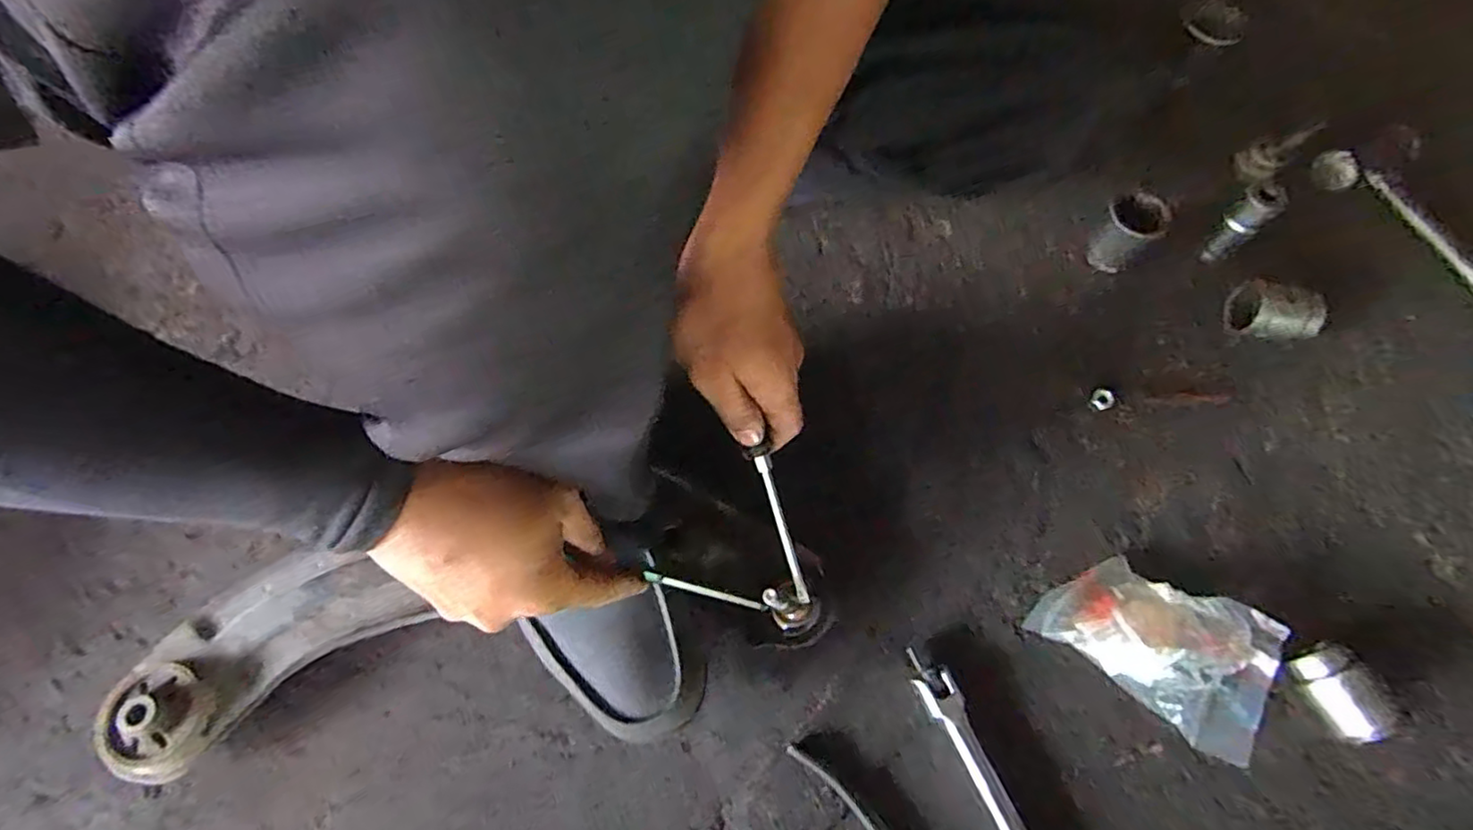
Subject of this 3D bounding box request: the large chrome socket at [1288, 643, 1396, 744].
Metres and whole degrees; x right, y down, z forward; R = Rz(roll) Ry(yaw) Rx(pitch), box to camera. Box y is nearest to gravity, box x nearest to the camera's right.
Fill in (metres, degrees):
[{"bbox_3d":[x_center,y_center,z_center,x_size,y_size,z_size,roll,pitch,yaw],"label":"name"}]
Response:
[{"bbox_3d":[0.427,0.197,0.458,0.035,0.032,0.061,-13,65,-5],"label":"large chrome socket"}]

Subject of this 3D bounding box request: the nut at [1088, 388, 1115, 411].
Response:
[{"bbox_3d":[0.328,-0.014,0.584,0.022,0.009,0.018,-8,64,-2],"label":"nut"}]

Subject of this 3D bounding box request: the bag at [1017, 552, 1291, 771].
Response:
[{"bbox_3d":[0.312,0.166,0.485,0.167,0.044,0.103,25,68,13],"label":"bag"}]

